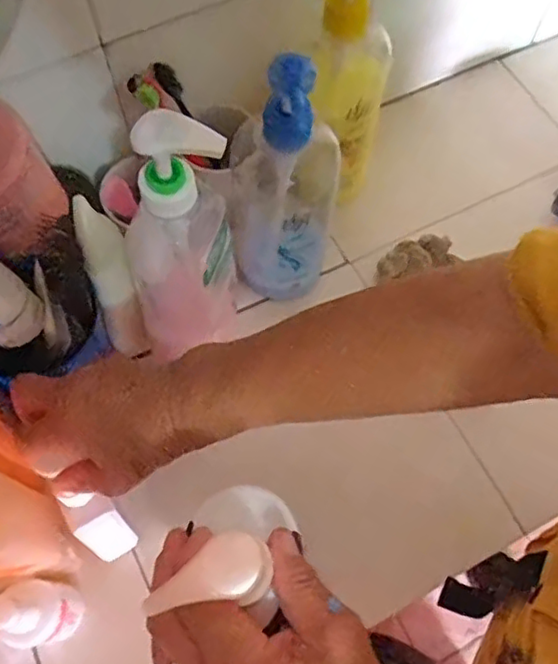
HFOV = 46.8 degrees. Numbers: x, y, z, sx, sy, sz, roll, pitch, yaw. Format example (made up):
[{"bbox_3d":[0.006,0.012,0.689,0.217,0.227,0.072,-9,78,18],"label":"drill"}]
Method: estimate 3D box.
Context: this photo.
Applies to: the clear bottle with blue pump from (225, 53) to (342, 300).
[{"bbox_3d":[0.002,-0.113,0.522,0.086,0.238,0.067,9,67,4],"label":"clear bottle with blue pump"}]

